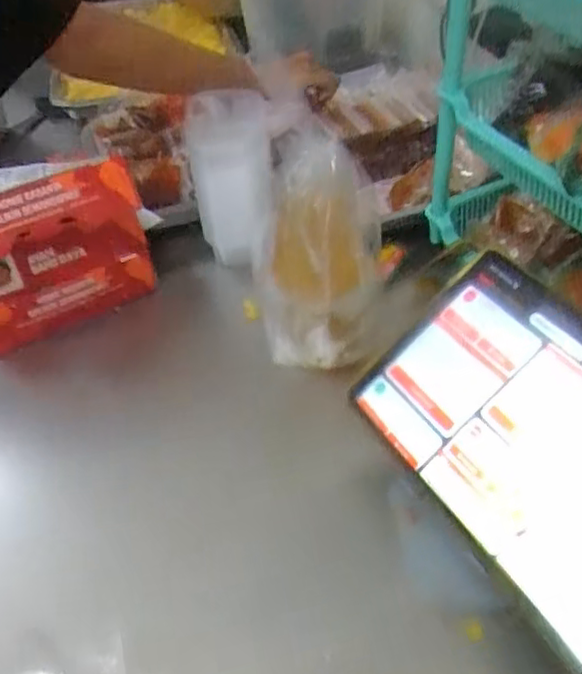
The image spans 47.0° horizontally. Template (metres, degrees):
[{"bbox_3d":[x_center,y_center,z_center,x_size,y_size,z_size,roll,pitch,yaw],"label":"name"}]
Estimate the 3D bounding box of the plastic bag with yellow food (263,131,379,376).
[{"bbox_3d":[0.022,-0.051,0.561,0.092,0.224,0.054,26,54,25],"label":"plastic bag with yellow food"}]

